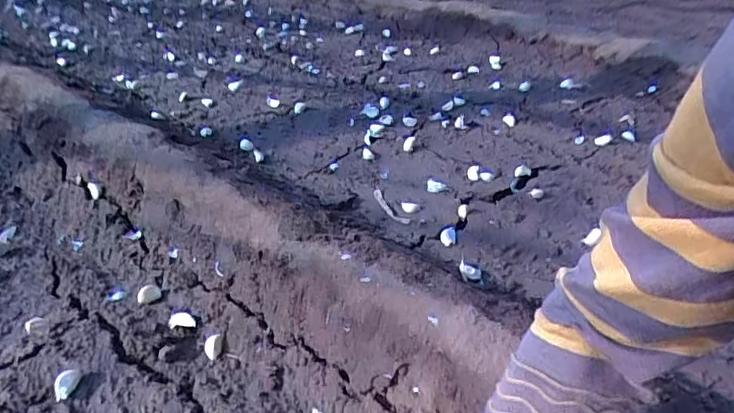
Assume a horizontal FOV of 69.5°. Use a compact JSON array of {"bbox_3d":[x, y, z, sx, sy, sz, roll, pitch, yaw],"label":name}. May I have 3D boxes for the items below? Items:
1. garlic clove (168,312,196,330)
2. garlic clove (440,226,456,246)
[{"bbox_3d":[-0.244,0.149,0.699,0.034,0.008,0.021,-6,34,-7],"label":"garlic clove"},{"bbox_3d":[0.133,0.047,0.859,0.025,0.013,0.037,5,34,10],"label":"garlic clove"}]

